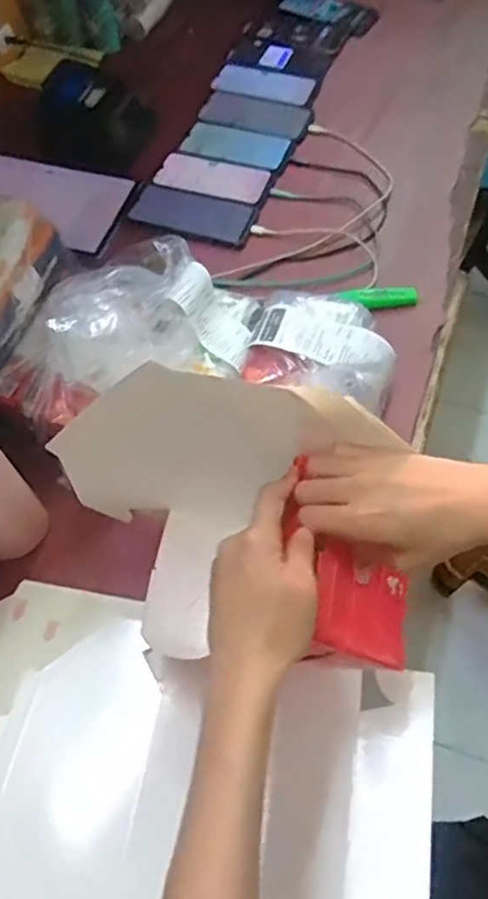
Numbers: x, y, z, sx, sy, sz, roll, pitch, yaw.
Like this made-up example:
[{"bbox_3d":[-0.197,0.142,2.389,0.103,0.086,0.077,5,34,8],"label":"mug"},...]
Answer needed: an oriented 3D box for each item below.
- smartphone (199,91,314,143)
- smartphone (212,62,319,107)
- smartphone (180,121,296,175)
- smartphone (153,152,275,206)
[{"bbox_3d":[0.022,-0.505,0.940,0.169,0.011,0.083,23,64,16],"label":"smartphone"},{"bbox_3d":[0.036,-0.571,0.982,0.158,0.012,0.073,16,62,12],"label":"smartphone"},{"bbox_3d":[-0.009,-0.441,0.913,0.152,0.007,0.074,21,63,14],"label":"smartphone"},{"bbox_3d":[-0.041,-0.379,0.878,0.157,0.011,0.065,16,62,12],"label":"smartphone"}]

